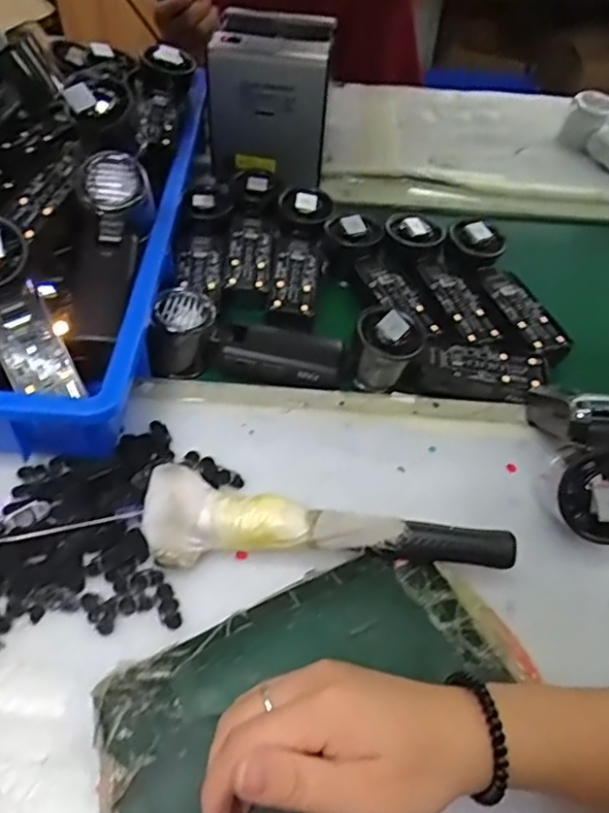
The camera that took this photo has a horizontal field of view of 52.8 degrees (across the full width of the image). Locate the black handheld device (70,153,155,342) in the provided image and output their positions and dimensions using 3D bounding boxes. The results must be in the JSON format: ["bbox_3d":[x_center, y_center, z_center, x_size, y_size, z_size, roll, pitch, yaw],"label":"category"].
[{"bbox_3d":[-0.153,-0.119,0.473,0.046,0.051,0.147,4,72,-1],"label":"black handheld device"}]

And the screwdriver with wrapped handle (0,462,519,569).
[{"bbox_3d":[-0.027,0.077,0.384,0.306,0.043,0.050,5,47,1],"label":"screwdriver with wrapped handle"}]

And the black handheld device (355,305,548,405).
[{"bbox_3d":[0.119,-0.041,0.495,0.156,0.047,0.055,2,47,-3],"label":"black handheld device"}]

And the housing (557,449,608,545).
[{"bbox_3d":[0.183,0.054,0.371,0.055,0.025,0.051,-33,75,3],"label":"housing"}]

